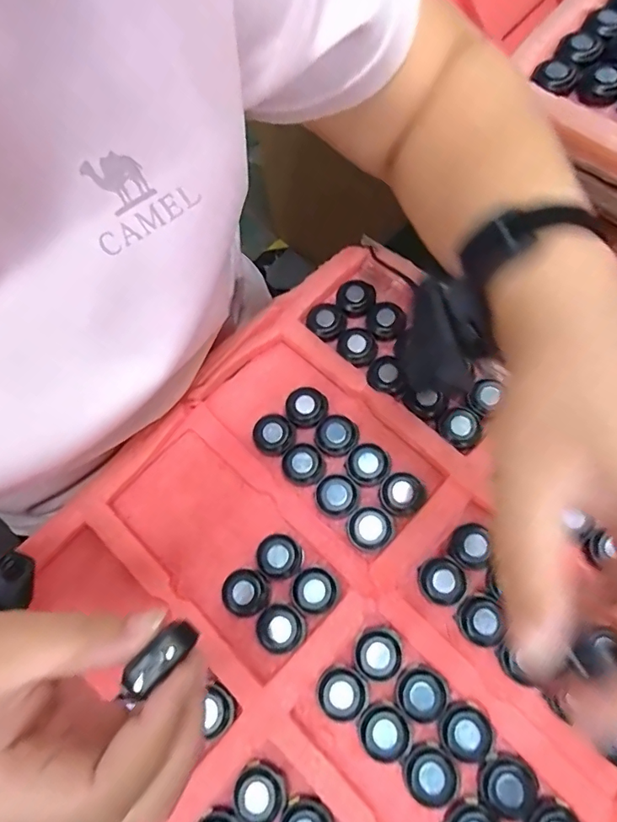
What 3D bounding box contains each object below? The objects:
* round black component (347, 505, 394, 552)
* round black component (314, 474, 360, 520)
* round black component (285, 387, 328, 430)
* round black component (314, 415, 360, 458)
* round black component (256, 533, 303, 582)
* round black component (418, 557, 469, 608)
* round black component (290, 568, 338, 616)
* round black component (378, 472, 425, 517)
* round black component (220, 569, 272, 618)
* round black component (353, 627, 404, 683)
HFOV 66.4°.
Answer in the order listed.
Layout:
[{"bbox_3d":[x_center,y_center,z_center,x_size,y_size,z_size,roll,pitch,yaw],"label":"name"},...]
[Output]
[{"bbox_3d":[0.041,0.079,0.314,0.029,0.008,0.028,-1,73,2],"label":"round black component"},{"bbox_3d":[0.020,0.059,0.322,0.028,0.009,0.027,-1,73,2],"label":"round black component"},{"bbox_3d":[-0.002,-0.002,0.345,0.029,0.010,0.028,-1,73,2],"label":"round black component"},{"bbox_3d":[0.020,0.018,0.335,0.029,0.009,0.030,-1,73,2],"label":"round black component"},{"bbox_3d":[-0.019,0.097,0.313,0.030,0.011,0.027,35,77,12],"label":"round black component"},{"bbox_3d":[0.085,0.109,0.300,0.028,0.012,0.027,36,77,12],"label":"round black component"},{"bbox_3d":[0.003,0.116,0.301,0.027,0.006,0.028,36,77,12],"label":"round black component"},{"bbox_3d":[0.063,0.057,0.320,0.028,0.009,0.028,-1,73,2],"label":"round black component"},{"bbox_3d":[-0.040,0.119,0.307,0.029,0.012,0.029,35,77,12],"label":"round black component"},{"bbox_3d":[0.043,0.149,0.287,0.029,0.004,0.029,-1,70,2],"label":"round black component"}]

